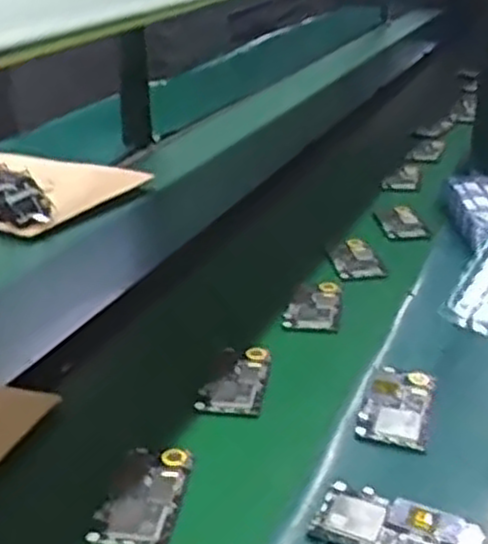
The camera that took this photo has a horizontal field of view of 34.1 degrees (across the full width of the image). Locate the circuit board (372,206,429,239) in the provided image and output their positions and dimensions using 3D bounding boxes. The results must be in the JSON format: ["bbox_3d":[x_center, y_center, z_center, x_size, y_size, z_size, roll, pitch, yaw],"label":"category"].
[{"bbox_3d":[0.248,-0.077,1.260,0.068,0.010,0.127,-4,26,-4],"label":"circuit board"}]

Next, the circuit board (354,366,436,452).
[{"bbox_3d":[0.151,0.130,0.785,0.064,0.008,0.128,7,26,16],"label":"circuit board"}]

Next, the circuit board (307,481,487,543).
[{"bbox_3d":[0.122,0.204,0.631,0.125,0.012,0.064,10,27,21],"label":"circuit board"}]

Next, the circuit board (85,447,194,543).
[{"bbox_3d":[-0.086,0.191,0.682,0.065,0.012,0.122,3,26,8],"label":"circuit board"}]

